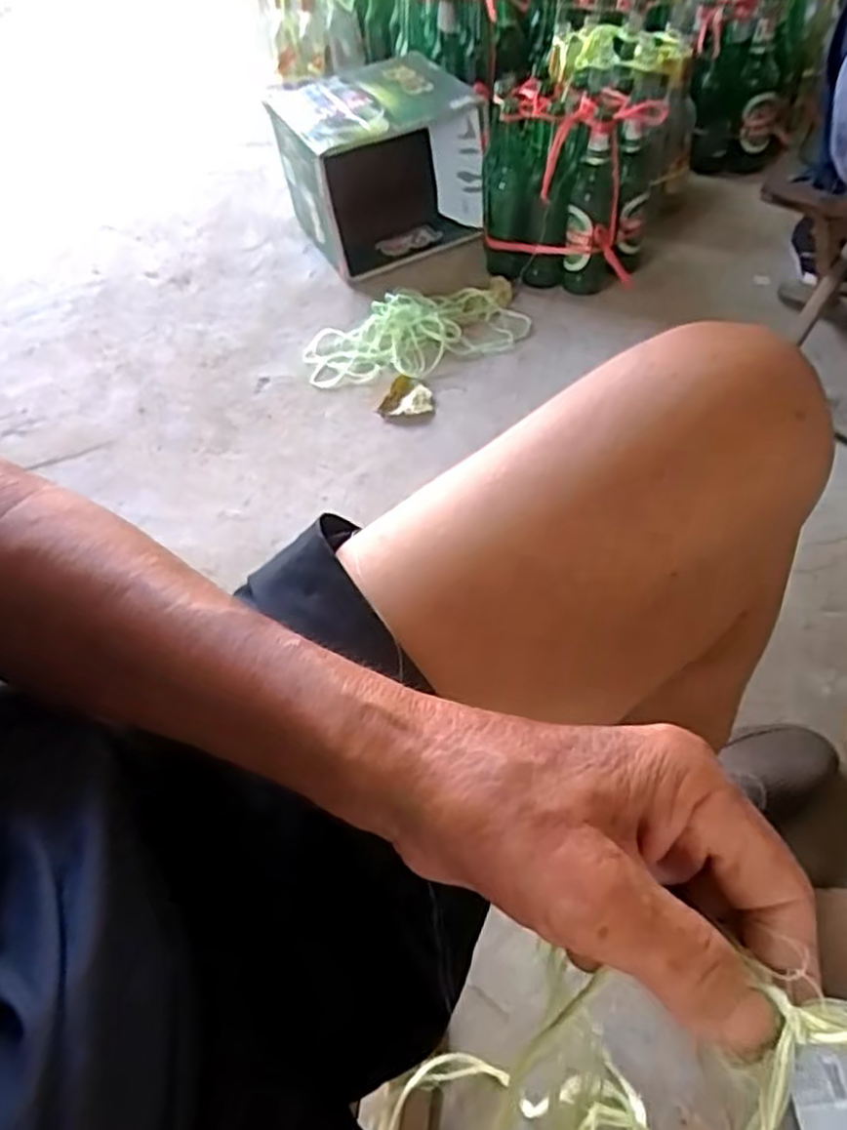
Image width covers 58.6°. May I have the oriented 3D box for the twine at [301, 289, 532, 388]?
[{"bbox_3d":[-0.011,-0.383,1.222,0.370,0.084,0.184,-14,53,-4],"label":"twine"}]

